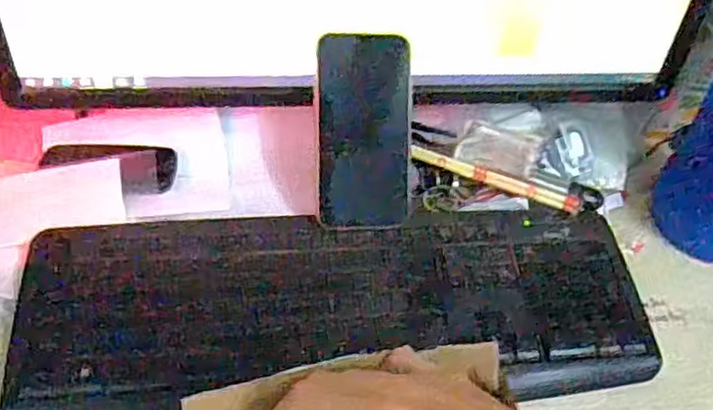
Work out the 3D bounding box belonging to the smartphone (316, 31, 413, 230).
[{"bbox_3d":[0.006,-0.056,0.510,0.073,0.012,0.146,-1,99,-6],"label":"smartphone"}]

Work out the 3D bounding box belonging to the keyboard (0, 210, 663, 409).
[{"bbox_3d":[-0.008,0.064,0.476,0.444,0.026,0.146,-2,55,-7],"label":"keyboard"}]

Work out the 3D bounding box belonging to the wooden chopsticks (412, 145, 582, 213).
[{"bbox_3d":[0.117,-0.022,0.564,0.145,0.010,0.013,20,55,9],"label":"wooden chopsticks"}]

